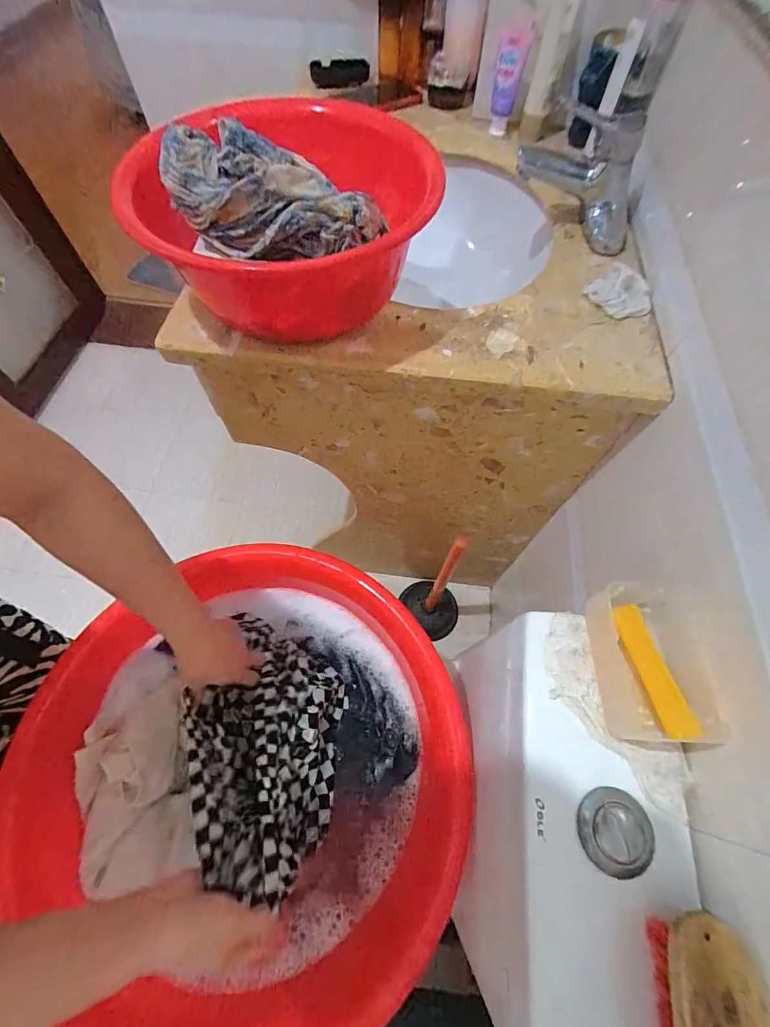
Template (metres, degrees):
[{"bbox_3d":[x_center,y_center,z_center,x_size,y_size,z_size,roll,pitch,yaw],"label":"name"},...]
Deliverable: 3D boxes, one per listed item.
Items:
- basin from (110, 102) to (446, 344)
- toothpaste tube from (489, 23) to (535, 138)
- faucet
[{"bbox_3d":[-0.105,-0.331,0.450,0.304,0.146,0.327,9,63,4],"label":"basin"},{"bbox_3d":[0.185,-0.654,0.625,0.039,0.121,0.029,-2,63,-1],"label":"toothpaste tube"},{"bbox_3d":[0.249,-0.424,0.521,0.161,0.115,0.056,34,67,16],"label":"faucet"}]

